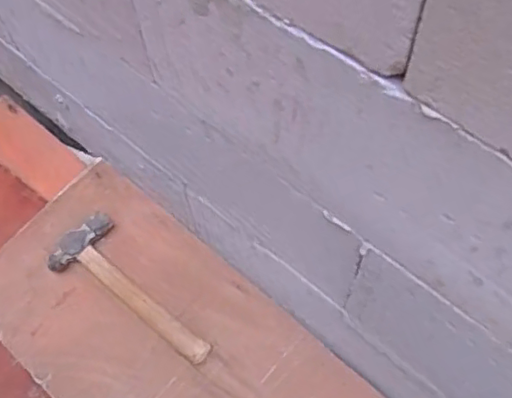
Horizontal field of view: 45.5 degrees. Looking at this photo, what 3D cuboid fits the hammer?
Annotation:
[{"bbox_3d":[-0.183,0.142,0.896,0.107,0.032,0.283,-42,69,-17],"label":"hammer"}]

